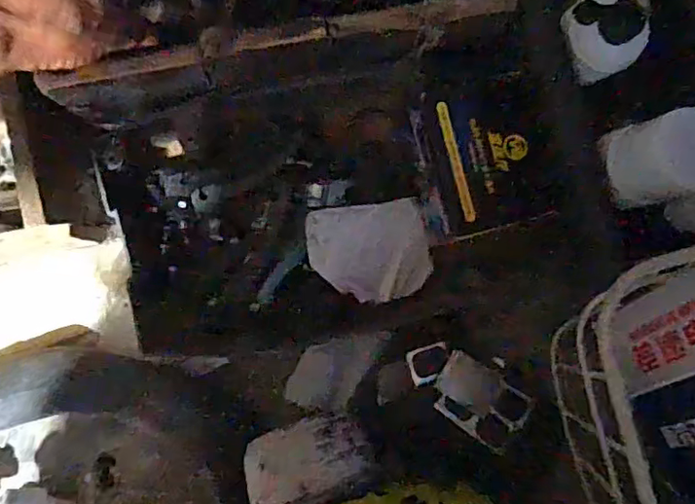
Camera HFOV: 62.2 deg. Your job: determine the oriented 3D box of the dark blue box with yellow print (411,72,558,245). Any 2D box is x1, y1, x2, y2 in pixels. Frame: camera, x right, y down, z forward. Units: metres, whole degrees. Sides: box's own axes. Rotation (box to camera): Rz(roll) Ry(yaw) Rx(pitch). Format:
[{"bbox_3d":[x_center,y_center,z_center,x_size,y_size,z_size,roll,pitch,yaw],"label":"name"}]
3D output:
[{"bbox_3d":[0.112,-0.076,0.504,0.091,0.064,0.118,-15,91,-6],"label":"dark blue box with yellow print"}]

